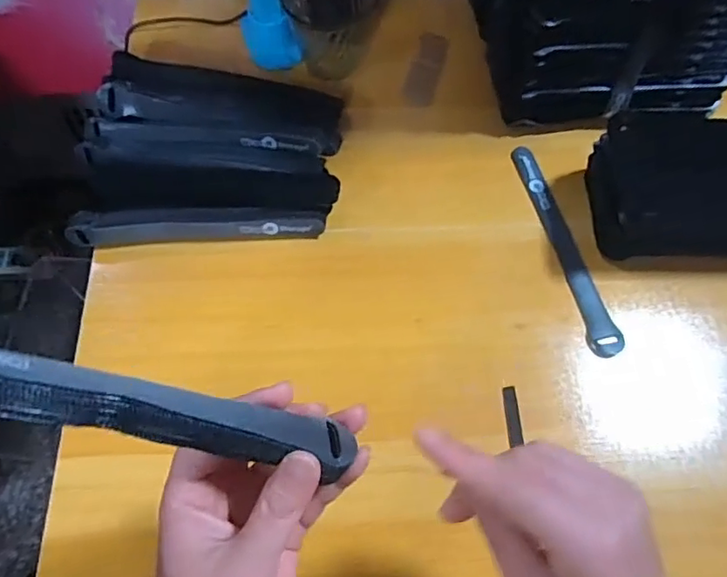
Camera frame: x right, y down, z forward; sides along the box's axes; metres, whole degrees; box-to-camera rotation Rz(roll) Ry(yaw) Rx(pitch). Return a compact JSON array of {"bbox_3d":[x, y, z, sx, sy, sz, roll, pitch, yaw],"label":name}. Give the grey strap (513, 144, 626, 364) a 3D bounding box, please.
[{"bbox_3d":[0.165,-0.039,0.462,0.026,0.011,0.199,-10,66,-6],"label":"grey strap"}]

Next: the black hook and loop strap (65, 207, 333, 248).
[{"bbox_3d":[-0.130,-0.049,0.448,0.198,0.017,0.027,-3,65,-3],"label":"black hook and loop strap"}]

